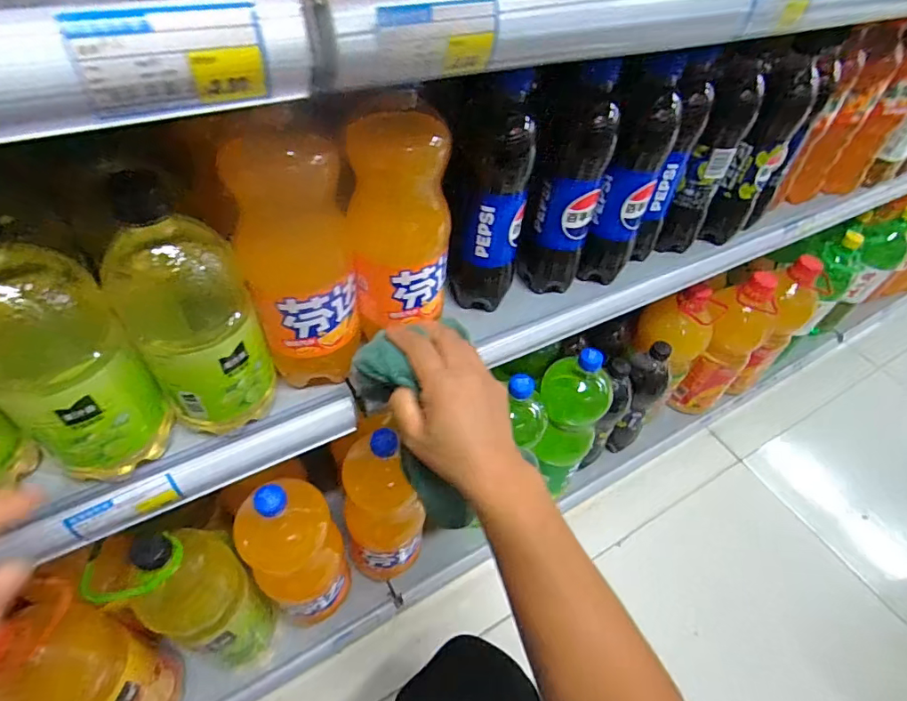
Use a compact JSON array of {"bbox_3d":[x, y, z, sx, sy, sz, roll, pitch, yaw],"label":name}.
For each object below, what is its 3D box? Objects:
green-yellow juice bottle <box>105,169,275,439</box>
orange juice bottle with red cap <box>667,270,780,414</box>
[{"bbox_3d":[-0.177,-0.015,0.347,0.077,0.175,0.065,-34,61,-30],"label":"green-yellow juice bottle"},{"bbox_3d":[0.495,0.005,0.927,0.110,0.284,0.100,-29,58,-27],"label":"orange juice bottle with red cap"}]

